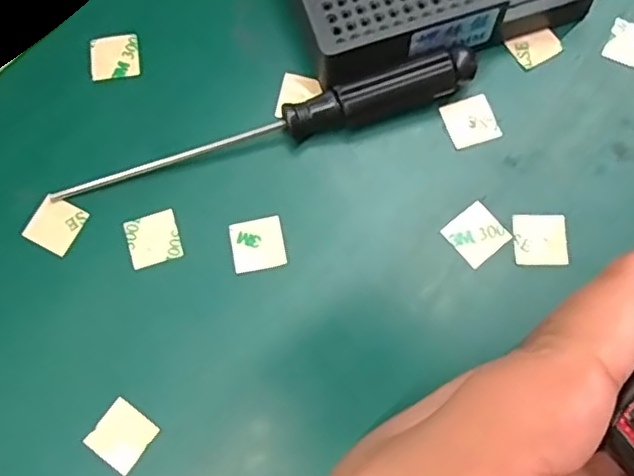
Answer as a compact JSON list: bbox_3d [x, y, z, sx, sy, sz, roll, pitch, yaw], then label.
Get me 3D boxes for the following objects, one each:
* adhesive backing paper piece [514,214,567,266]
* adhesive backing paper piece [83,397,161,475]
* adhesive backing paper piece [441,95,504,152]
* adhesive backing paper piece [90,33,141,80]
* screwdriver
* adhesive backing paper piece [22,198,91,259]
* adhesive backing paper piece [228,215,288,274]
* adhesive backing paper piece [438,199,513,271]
[{"bbox_3d":[0.066,0.000,0.188,0.015,0.004,0.015,0,75,2],"label":"adhesive backing paper piece"},{"bbox_3d":[-0.054,0.054,0.175,0.015,0.004,0.015,35,79,10],"label":"adhesive backing paper piece"},{"bbox_3d":[0.048,-0.036,0.198,0.015,0.004,0.015,-17,74,-2],"label":"adhesive backing paper piece"},{"bbox_3d":[-0.066,-0.059,0.209,0.016,0.004,0.016,-11,75,-1],"label":"adhesive backing paper piece"},{"bbox_3d":[-0.014,-0.031,0.191,0.128,0.015,0.013,-17,76,-3],"label":"screwdriver"},{"bbox_3d":[-0.080,-0.004,0.194,0.015,0.004,0.015,28,74,8],"label":"adhesive backing paper piece"},{"bbox_3d":[-0.018,0.002,0.190,0.016,0.004,0.016,-12,70,-4],"label":"adhesive backing paper piece"},{"bbox_3d":[0.047,-0.001,0.189,0.015,0.004,0.015,-38,77,-6],"label":"adhesive backing paper piece"}]

